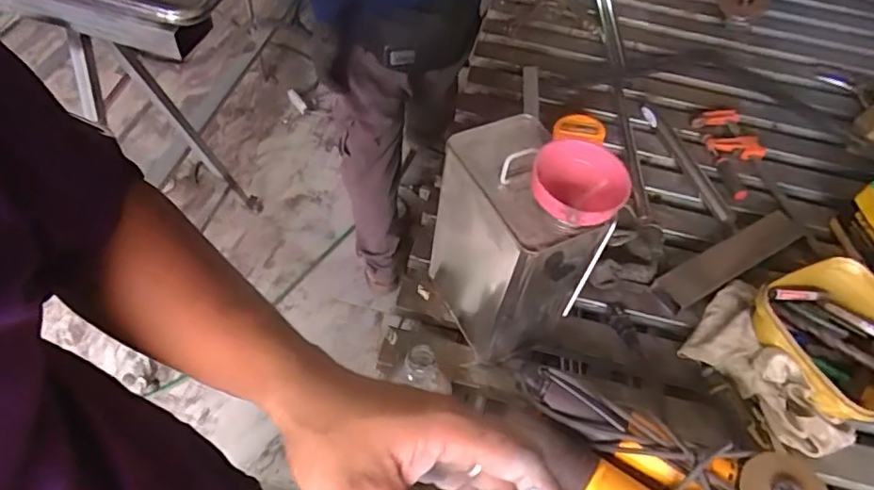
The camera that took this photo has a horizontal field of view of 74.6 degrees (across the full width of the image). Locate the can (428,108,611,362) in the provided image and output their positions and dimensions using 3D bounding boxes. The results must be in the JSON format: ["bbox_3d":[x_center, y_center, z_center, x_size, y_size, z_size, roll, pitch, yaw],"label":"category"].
[{"bbox_3d":[0.077,0.006,0.631,0.102,0.246,0.156,-21,60,-20],"label":"can"}]

